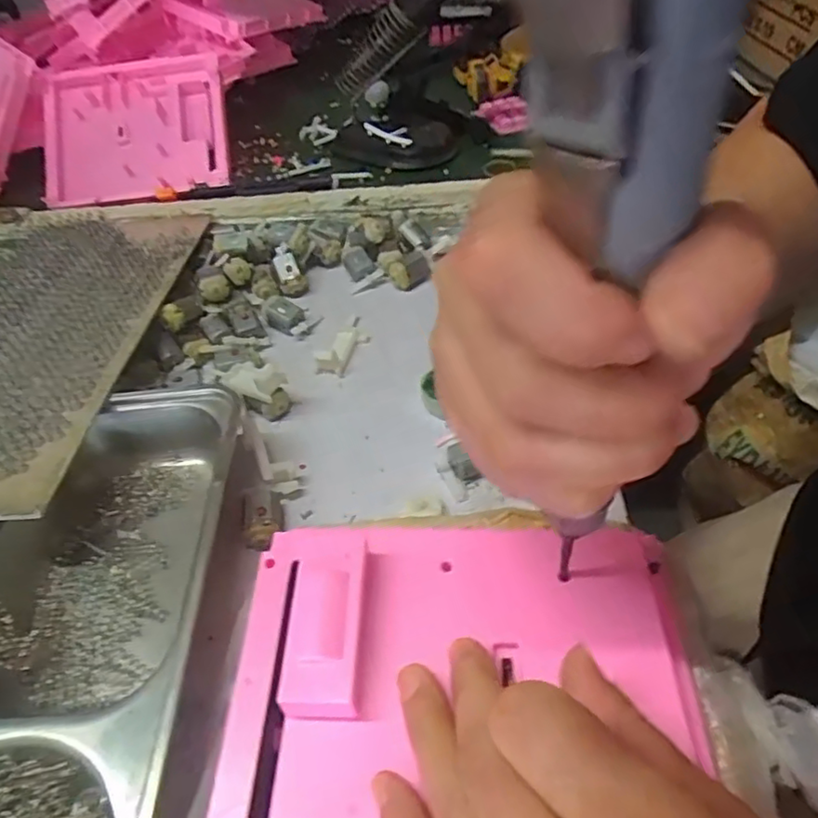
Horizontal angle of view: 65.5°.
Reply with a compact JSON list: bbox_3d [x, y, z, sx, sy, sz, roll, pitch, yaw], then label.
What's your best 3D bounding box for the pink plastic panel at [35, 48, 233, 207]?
[{"bbox_3d":[-0.251,-0.247,0.574,0.171,0.030,0.137,-9,77,0],"label":"pink plastic panel"}]

